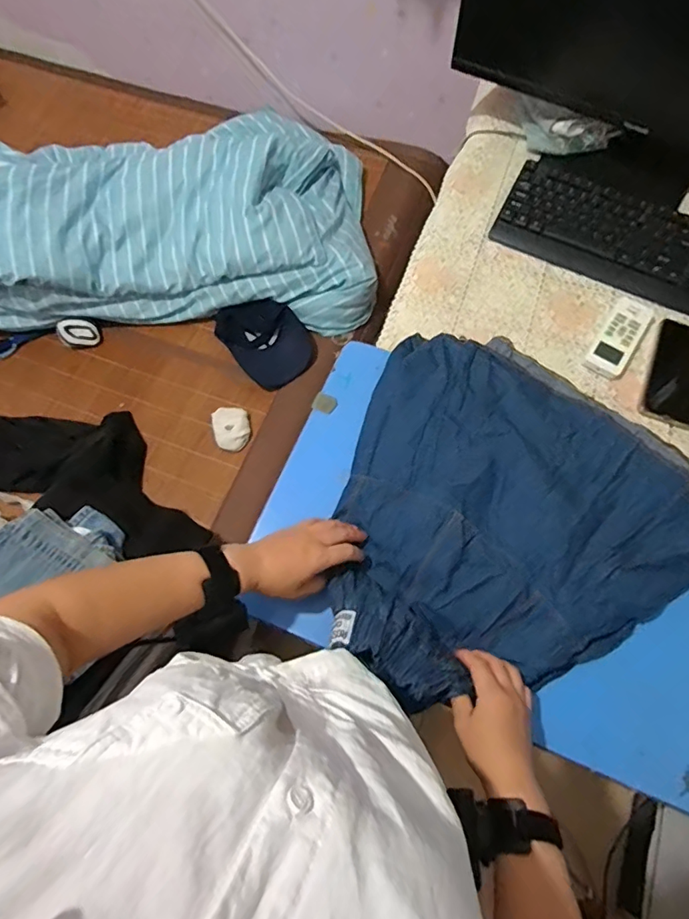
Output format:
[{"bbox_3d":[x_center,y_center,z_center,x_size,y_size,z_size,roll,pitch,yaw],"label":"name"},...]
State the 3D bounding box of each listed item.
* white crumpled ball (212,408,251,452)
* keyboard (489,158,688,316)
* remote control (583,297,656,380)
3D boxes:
[{"bbox_3d":[-0.236,-0.065,1.041,0.078,0.034,0.105,-11,70,-4],"label":"white crumpled ball"},{"bbox_3d":[0.452,-0.333,0.763,0.416,0.033,0.148,28,72,10],"label":"keyboard"},{"bbox_3d":[0.403,-0.178,0.724,0.053,0.015,0.136,34,73,12],"label":"remote control"}]

